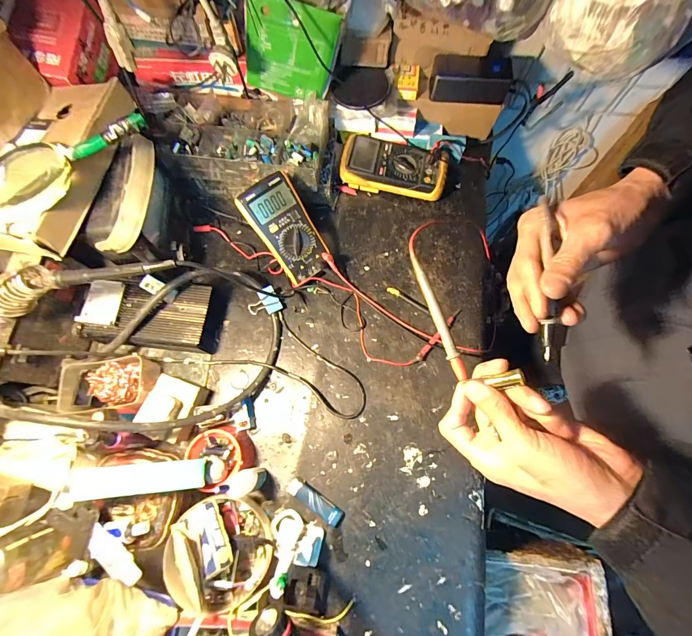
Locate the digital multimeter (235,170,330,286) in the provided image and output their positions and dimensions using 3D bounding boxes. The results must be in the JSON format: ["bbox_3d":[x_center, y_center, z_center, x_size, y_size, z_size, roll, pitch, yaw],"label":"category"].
[{"bbox_3d":[-0.096,-0.141,0.552,0.085,0.037,0.164,-35,115,-9],"label":"digital multimeter"}]

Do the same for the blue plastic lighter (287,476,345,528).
[{"bbox_3d":[-0.043,0.258,0.480,0.088,0.011,0.025,31,76,11],"label":"blue plastic lighter"}]

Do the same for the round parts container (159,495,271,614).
[{"bbox_3d":[-0.170,0.307,0.443,0.135,0.056,0.130,-1,73,2],"label":"round parts container"}]

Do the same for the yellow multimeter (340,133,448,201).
[{"bbox_3d":[0.090,-0.281,0.631,0.189,0.050,0.104,12,74,6],"label":"yellow multimeter"}]

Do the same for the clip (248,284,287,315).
[{"bbox_3d":[-0.133,-0.026,0.569,0.061,0.026,0.043,-27,74,-6],"label":"clip"}]

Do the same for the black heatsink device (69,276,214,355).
[{"bbox_3d":[-0.305,-0.004,0.543,0.185,0.077,0.102,7,72,3],"label":"black heatsink device"}]

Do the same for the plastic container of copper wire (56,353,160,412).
[{"bbox_3d":[-0.355,0.099,0.506,0.127,0.063,0.077,-8,73,0],"label":"plastic container of copper wire"}]

